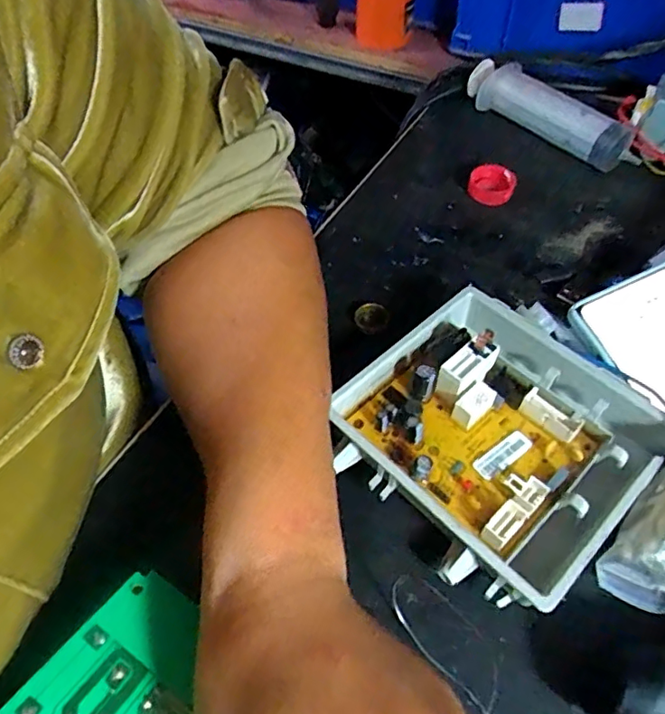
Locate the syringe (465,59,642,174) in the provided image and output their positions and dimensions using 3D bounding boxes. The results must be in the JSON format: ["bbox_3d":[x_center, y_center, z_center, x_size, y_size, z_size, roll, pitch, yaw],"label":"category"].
[{"bbox_3d":[0.162,-0.185,0.414,0.029,0.031,0.134,-32,59,-22],"label":"syringe"}]

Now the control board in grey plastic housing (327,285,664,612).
[{"bbox_3d":[0.074,0.034,0.254,0.117,0.034,0.119,-37,61,-25],"label":"control board in grey plastic housing"}]

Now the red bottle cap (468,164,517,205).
[{"bbox_3d":[0.110,-0.117,0.378,0.025,0.018,0.025,0,52,0],"label":"red bottle cap"}]

